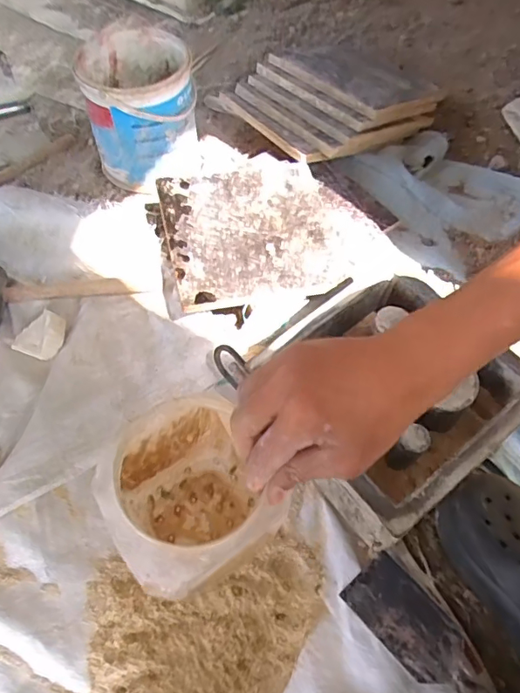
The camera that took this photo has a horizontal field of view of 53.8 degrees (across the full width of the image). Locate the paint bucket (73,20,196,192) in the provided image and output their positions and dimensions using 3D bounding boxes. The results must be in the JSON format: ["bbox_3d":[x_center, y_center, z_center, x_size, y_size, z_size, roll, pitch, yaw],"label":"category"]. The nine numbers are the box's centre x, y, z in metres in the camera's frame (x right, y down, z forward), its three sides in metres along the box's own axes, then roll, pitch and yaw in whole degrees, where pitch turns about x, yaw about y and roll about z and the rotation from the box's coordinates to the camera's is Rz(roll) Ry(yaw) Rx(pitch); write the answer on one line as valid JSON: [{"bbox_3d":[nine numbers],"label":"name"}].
[{"bbox_3d":[-0.190,-0.381,0.837,0.162,0.183,0.171,1,58,-1],"label":"paint bucket"}]

